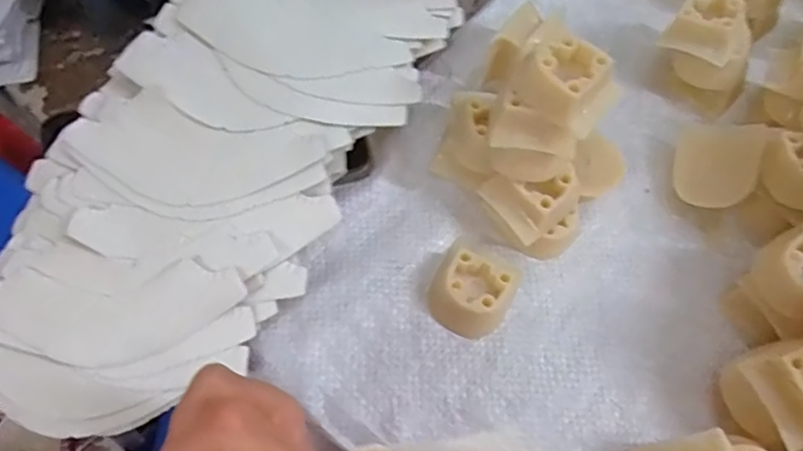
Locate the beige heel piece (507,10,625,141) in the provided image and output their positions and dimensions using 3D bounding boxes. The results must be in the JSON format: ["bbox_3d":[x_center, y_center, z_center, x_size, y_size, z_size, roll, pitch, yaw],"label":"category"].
[{"bbox_3d":[0.073,-0.065,0.259,0.044,0.020,0.035,35,69,13],"label":"beige heel piece"}]

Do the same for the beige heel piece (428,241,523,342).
[{"bbox_3d":[0.035,0.031,0.286,0.039,0.017,0.043,28,67,10],"label":"beige heel piece"}]

